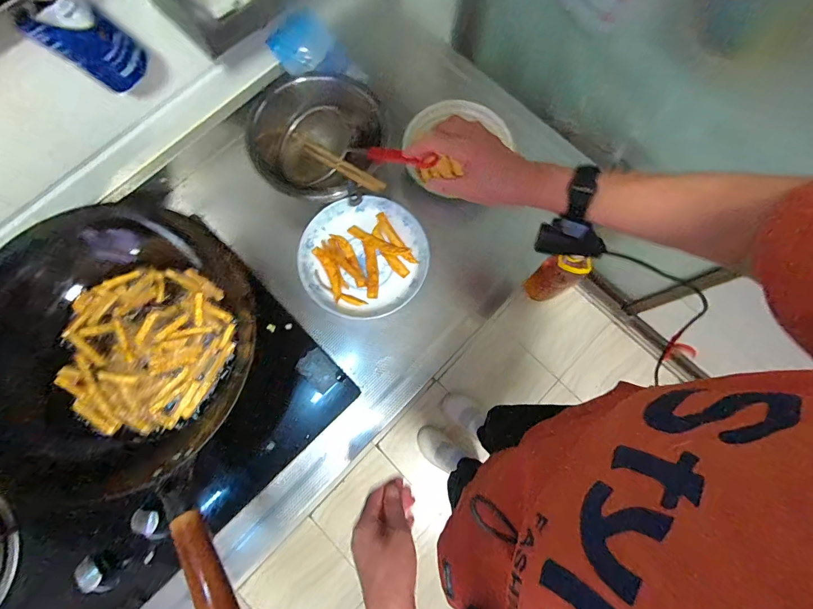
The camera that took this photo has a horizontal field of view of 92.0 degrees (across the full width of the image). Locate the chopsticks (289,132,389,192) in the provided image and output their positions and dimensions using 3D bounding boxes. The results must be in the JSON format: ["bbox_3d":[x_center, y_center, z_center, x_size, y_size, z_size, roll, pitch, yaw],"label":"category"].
[{"bbox_3d":[-0.110,-0.220,0.599,0.026,0.013,0.226,-45,58,-10],"label":"chopsticks"}]

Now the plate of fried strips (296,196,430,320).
[{"bbox_3d":[-0.067,-0.074,0.612,0.193,0.026,0.185,0,77,-1],"label":"plate of fried strips"}]

